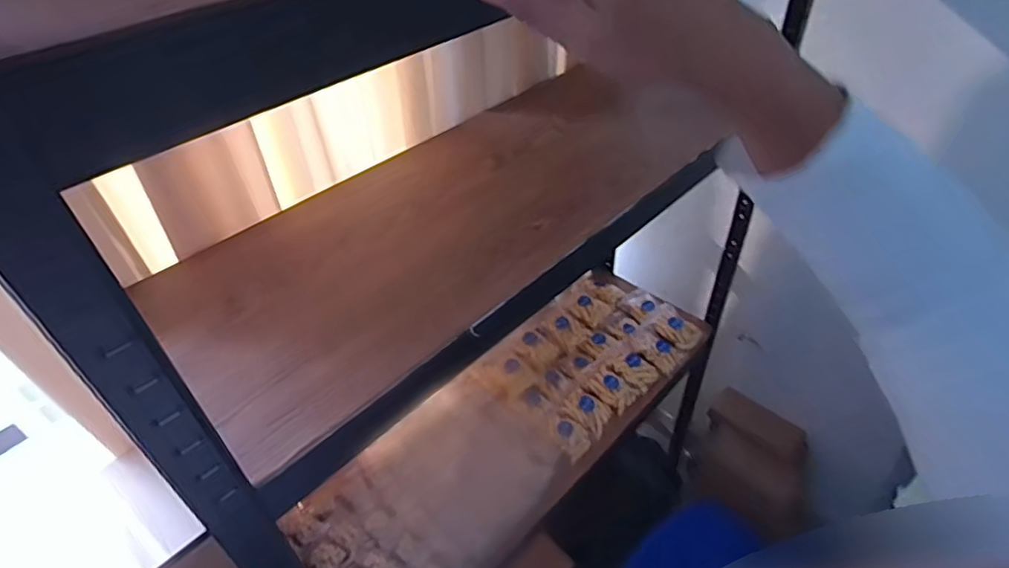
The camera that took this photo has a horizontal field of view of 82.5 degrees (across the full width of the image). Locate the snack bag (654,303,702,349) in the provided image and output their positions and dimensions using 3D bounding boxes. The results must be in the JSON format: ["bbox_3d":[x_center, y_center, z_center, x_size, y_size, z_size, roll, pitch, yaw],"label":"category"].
[{"bbox_3d":[0.343,0.082,1.142,0.066,0.016,0.099,-26,47,-22],"label":"snack bag"}]

